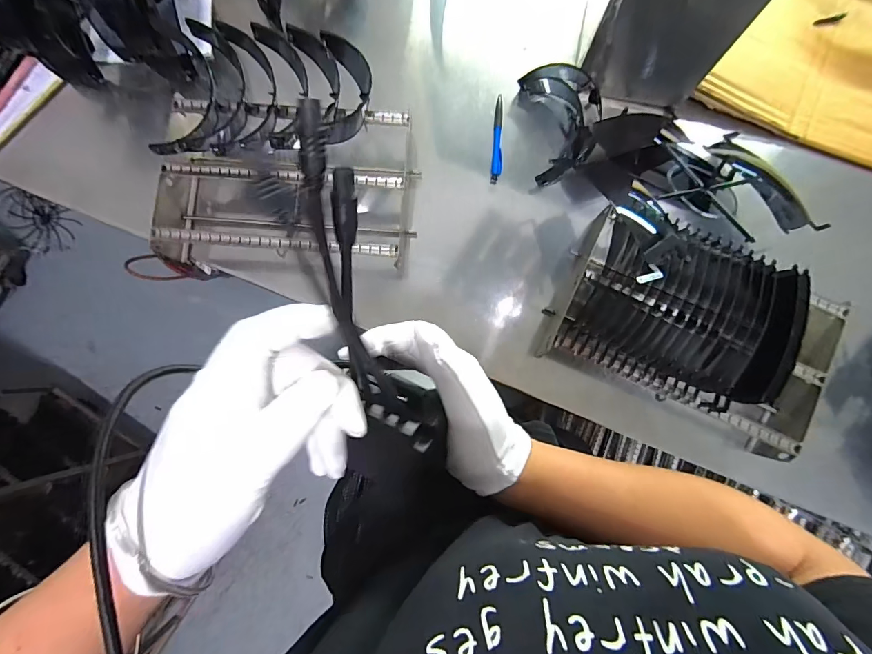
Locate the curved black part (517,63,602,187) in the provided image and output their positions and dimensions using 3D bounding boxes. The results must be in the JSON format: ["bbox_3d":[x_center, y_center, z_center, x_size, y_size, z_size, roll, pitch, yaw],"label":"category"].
[{"bbox_3d":[0.174,-0.277,0.550,0.096,0.056,0.152,-8,85,0],"label":"curved black part"}]

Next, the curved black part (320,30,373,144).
[{"bbox_3d":[-0.108,-0.293,0.502,0.056,0.033,0.131,-2,85,0],"label":"curved black part"}]

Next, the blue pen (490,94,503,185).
[{"bbox_3d":[0.087,-0.265,0.566,0.014,0.013,0.128,5,85,1],"label":"blue pen"}]

